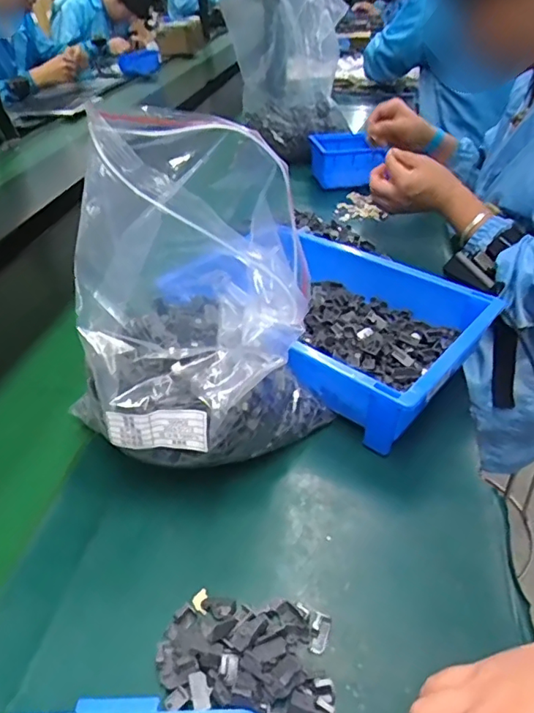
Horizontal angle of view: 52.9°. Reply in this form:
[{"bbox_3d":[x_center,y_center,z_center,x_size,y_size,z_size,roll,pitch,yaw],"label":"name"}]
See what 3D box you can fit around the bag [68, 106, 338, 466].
[{"bbox_3d":[-0.040,-0.034,0.419,0.176,0.260,0.171,2,37,5],"label":"bag"}]

